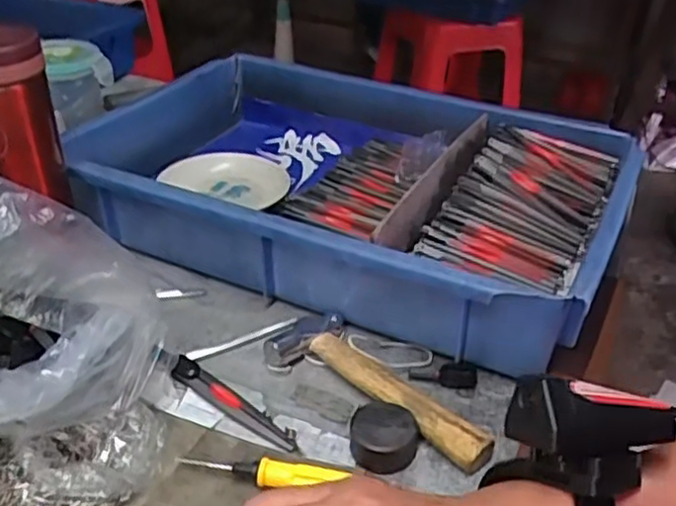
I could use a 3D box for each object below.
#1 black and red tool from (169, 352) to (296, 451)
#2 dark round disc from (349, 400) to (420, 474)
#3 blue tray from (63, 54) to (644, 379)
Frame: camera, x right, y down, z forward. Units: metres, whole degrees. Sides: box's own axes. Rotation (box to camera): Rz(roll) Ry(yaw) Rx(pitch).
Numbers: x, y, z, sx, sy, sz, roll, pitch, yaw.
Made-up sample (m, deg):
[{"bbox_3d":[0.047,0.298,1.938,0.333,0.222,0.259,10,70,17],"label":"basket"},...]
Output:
[{"bbox_3d":[-0.066,0.093,0.449,0.103,0.008,0.017,25,39,29],"label":"black and red tool"},{"bbox_3d":[0.027,0.107,0.418,0.038,0.025,0.036,2,34,-2],"label":"dark round disc"},{"bbox_3d":[0.005,-0.064,0.616,0.441,0.084,0.290,19,37,22],"label":"blue tray"}]

